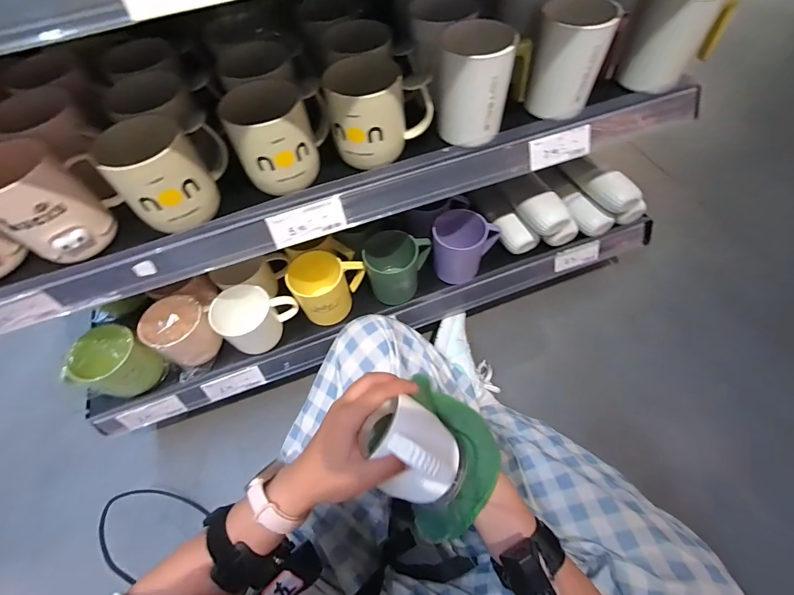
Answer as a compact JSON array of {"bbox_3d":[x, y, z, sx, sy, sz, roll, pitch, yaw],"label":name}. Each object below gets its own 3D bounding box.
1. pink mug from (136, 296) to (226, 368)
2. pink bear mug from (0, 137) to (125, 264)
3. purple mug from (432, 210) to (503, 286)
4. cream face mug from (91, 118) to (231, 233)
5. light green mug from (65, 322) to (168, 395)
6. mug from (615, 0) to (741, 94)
[{"bbox_3d":[-0.318,0.054,0.550,0.076,0.101,0.079,25,65,16],"label":"pink mug"},{"bbox_3d":[-0.355,-0.100,0.369,0.079,0.098,0.092,24,64,15],"label":"pink bear mug"},{"bbox_3d":[0.105,-0.081,0.591,0.095,0.098,0.082,16,62,12],"label":"purple mug"},{"bbox_3d":[-0.241,-0.133,0.388,0.093,0.085,0.102,-8,60,-2],"label":"cream face mug"},{"bbox_3d":[-0.400,0.102,0.533,0.088,0.097,0.087,20,63,13],"label":"light green mug"},{"bbox_3d":[0.345,-0.329,0.450,0.097,0.105,0.092,34,67,20],"label":"mug"}]

